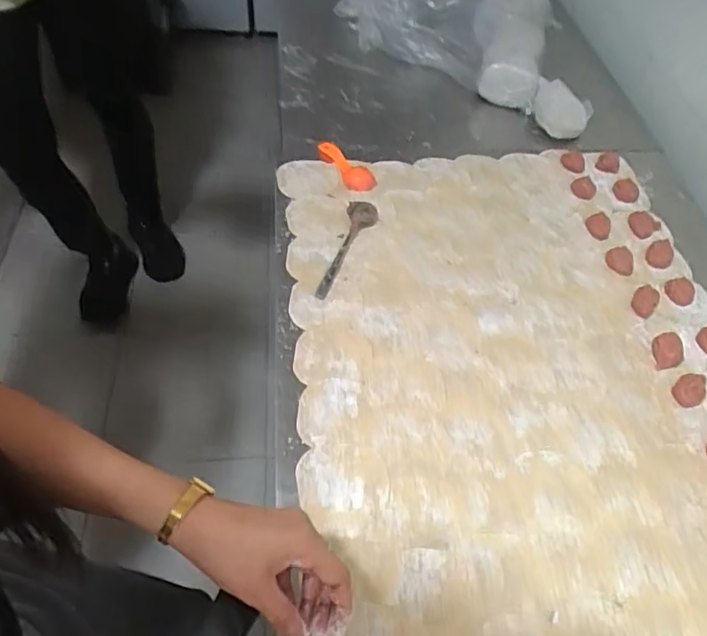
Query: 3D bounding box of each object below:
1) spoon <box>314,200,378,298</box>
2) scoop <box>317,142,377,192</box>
[{"bbox_3d":[-0.005,-0.086,0.719,0.041,0.014,0.172,13,54,6],"label":"spoon"},{"bbox_3d":[-0.009,-0.220,0.825,0.040,0.017,0.121,-23,58,-19],"label":"scoop"}]

